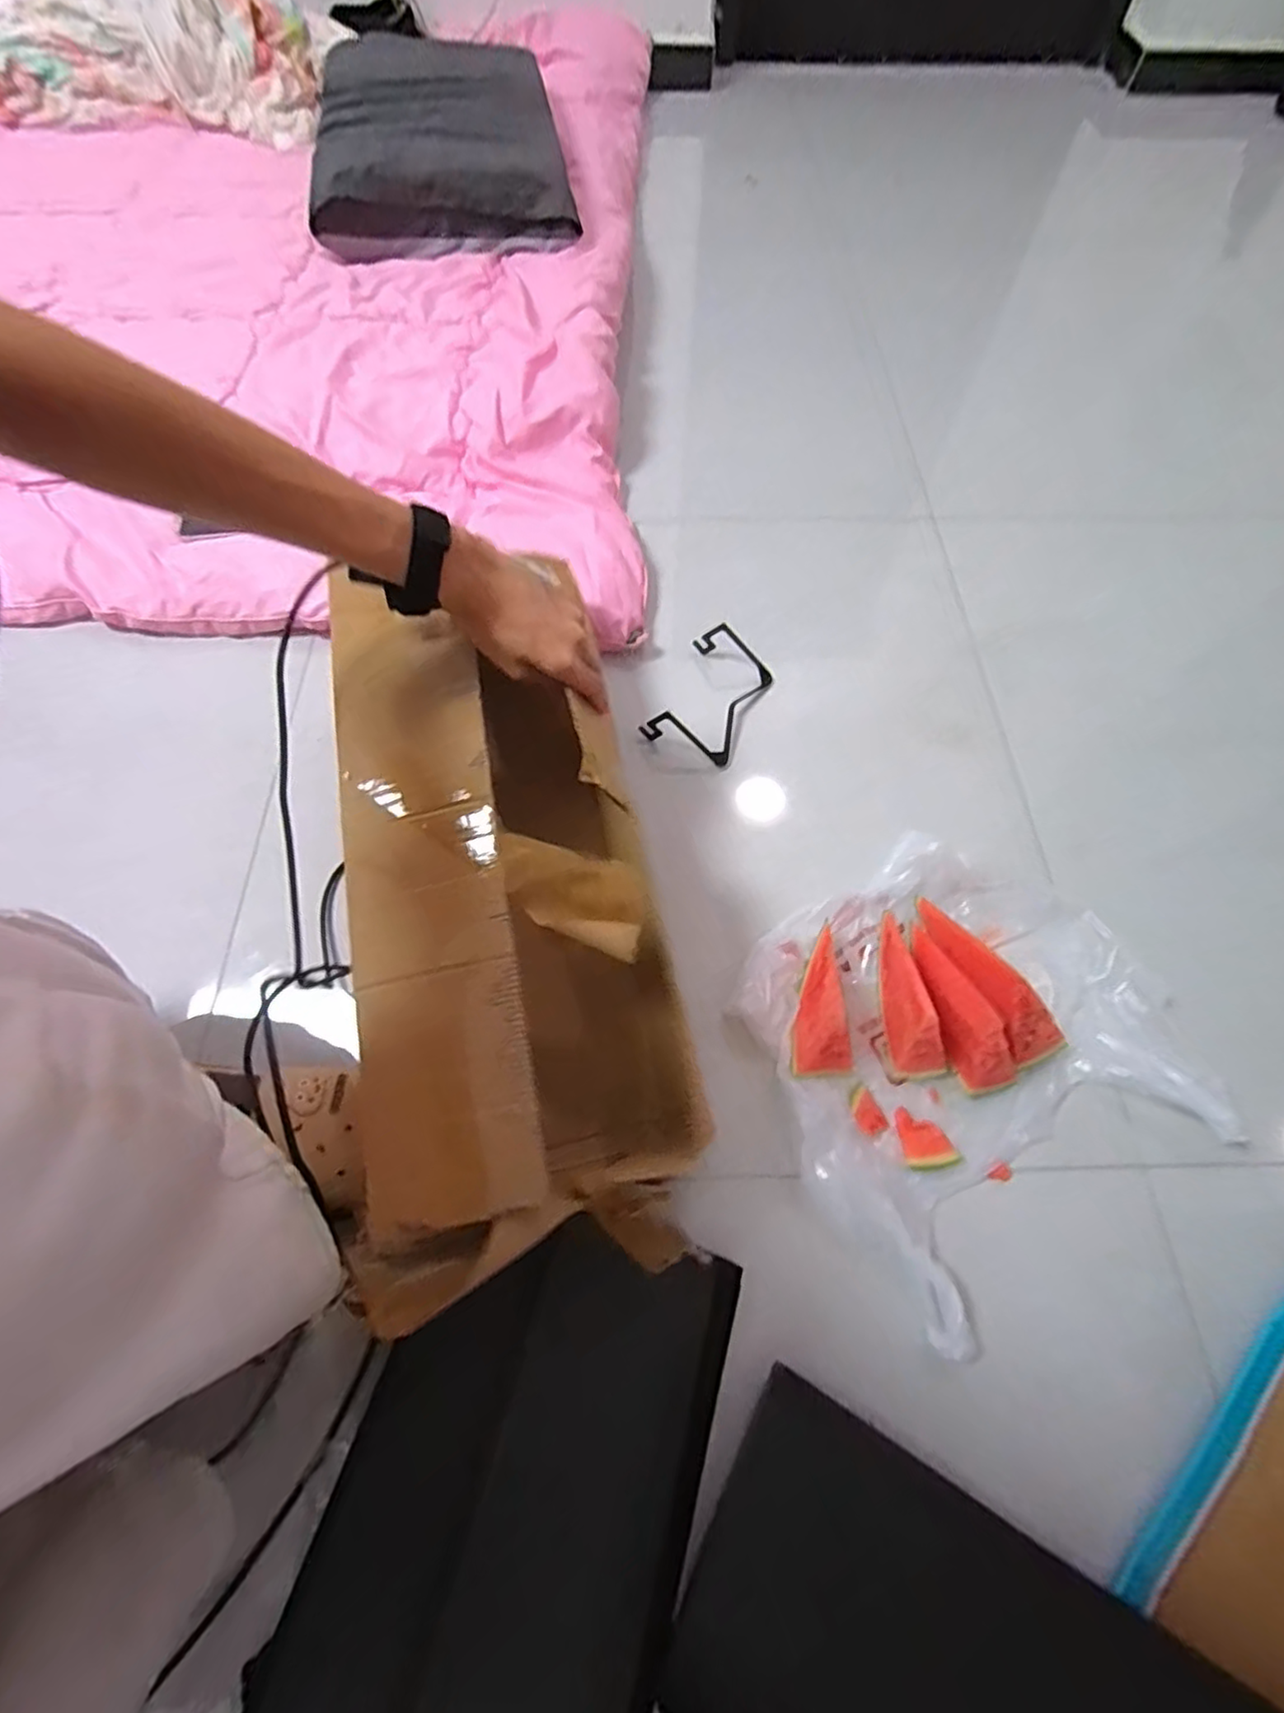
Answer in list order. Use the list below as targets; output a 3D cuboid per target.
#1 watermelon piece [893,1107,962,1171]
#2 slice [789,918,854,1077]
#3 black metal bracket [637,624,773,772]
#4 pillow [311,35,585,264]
[{"bbox_3d":[0.234,0.231,0.525,0.042,0.009,0.048,-8,64,-5],"label":"watermelon piece"},{"bbox_3d":[0.150,0.117,0.544,0.049,0.061,0.126,-1,63,-2],"label":"slice"},{"bbox_3d":[0.078,-0.182,0.706,0.105,0.048,0.162,23,65,10],"label":"black metal bracket"},{"bbox_3d":[-0.360,-1.260,1.127,0.402,0.109,0.665,-9,64,-5],"label":"pillow"}]

